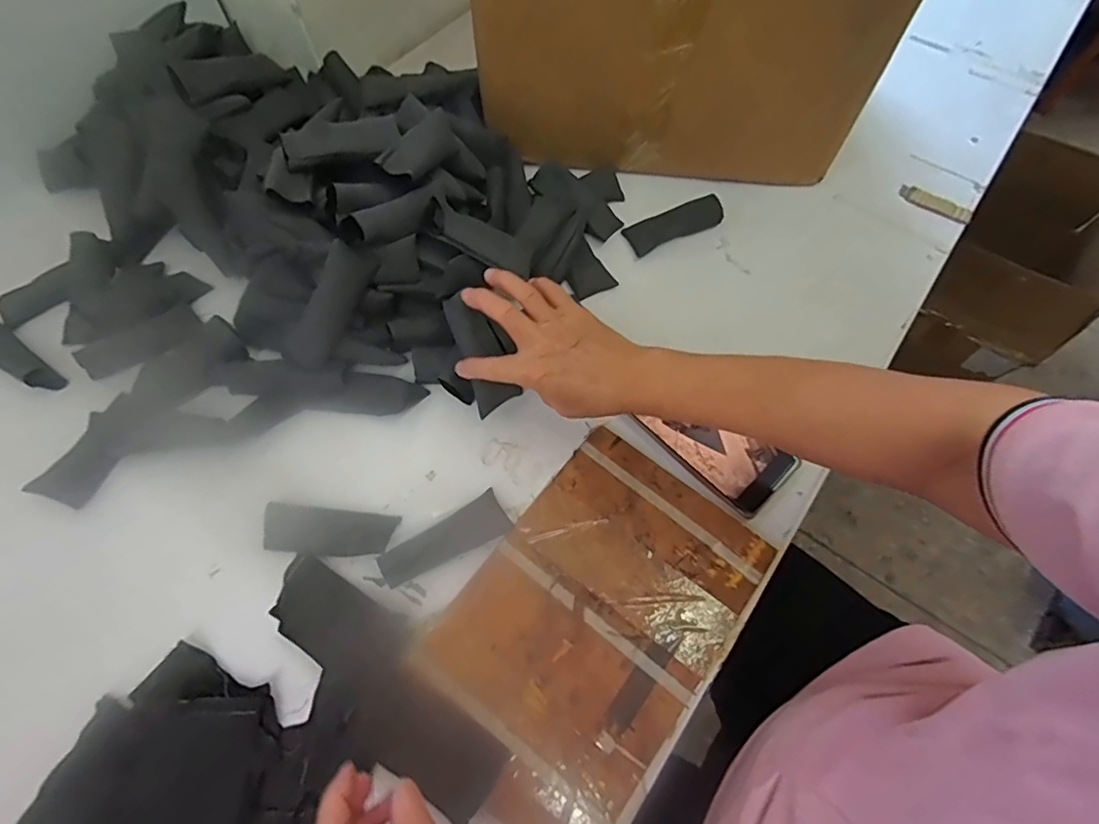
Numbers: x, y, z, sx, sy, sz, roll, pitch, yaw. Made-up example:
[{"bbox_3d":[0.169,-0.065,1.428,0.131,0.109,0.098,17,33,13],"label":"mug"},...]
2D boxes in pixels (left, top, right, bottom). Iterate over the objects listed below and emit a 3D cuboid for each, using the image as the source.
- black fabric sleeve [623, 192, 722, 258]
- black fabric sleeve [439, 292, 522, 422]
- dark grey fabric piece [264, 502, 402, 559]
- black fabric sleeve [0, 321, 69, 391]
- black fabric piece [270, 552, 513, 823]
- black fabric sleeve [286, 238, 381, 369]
[{"bbox_3d":[0.135,-0.202,0.593,0.106,0.007,0.035,-24,86,-1],"label":"black fabric sleeve"},{"bbox_3d":[-0.061,-0.052,0.480,0.037,0.010,0.104,-23,93,-10],"label":"black fabric sleeve"},{"bbox_3d":[-0.179,0.098,0.448,0.104,0.016,0.036,6,65,3],"label":"dark grey fabric piece"},{"bbox_3d":[-0.497,-0.052,0.511,0.114,0.023,0.037,26,67,12],"label":"black fabric sleeve"},{"bbox_3d":[-0.125,0.192,0.403,0.221,0.004,0.065,42,72,18],"label":"black fabric piece"},{"bbox_3d":[-0.185,-0.089,0.469,0.029,0.035,0.108,32,97,14],"label":"black fabric sleeve"}]

